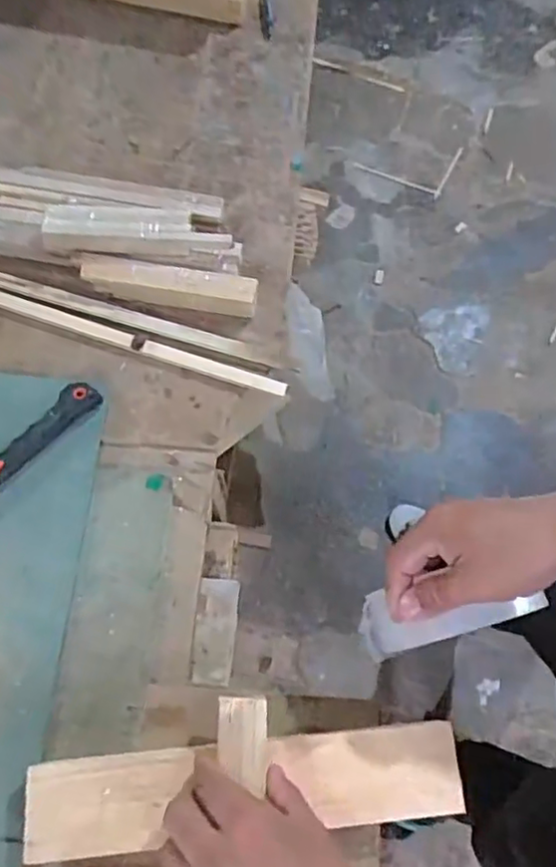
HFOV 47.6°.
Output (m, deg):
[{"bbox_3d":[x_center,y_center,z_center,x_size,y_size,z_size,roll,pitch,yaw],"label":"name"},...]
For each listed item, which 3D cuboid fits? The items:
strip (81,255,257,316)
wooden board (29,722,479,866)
[{"bbox_3d":[-0.105,-0.145,0.610,0.166,0.035,0.027,9,68,2],"label":"strip"},{"bbox_3d":[-0.022,0.257,0.458,0.307,0.020,0.062,-4,68,-2],"label":"wooden board"}]

